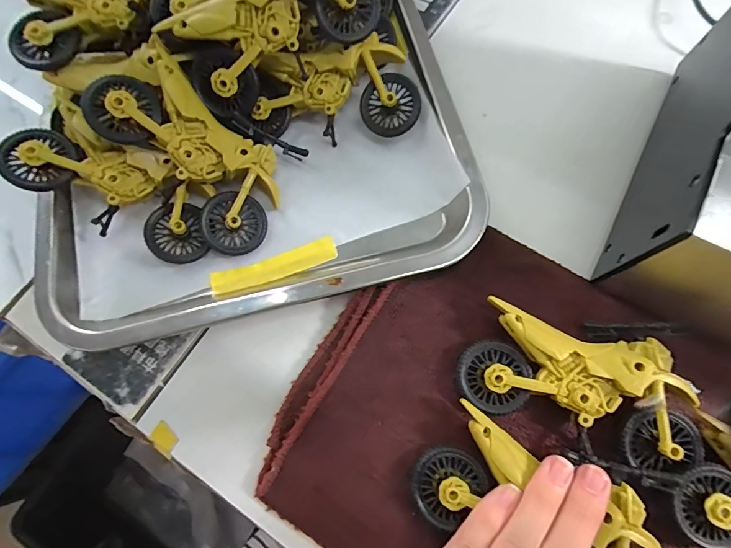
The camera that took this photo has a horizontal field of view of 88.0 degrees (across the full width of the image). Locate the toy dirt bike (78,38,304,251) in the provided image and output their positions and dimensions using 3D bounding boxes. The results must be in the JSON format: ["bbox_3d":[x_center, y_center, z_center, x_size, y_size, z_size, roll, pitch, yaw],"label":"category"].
[{"bbox_3d":[-0.096,-0.081,0.226,0.077,0.029,0.129,-42,97,-11],"label":"toy dirt bike"}]

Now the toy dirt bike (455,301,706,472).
[{"bbox_3d":[0.110,0.055,0.195,0.115,0.026,0.067,11,74,6],"label":"toy dirt bike"}]

